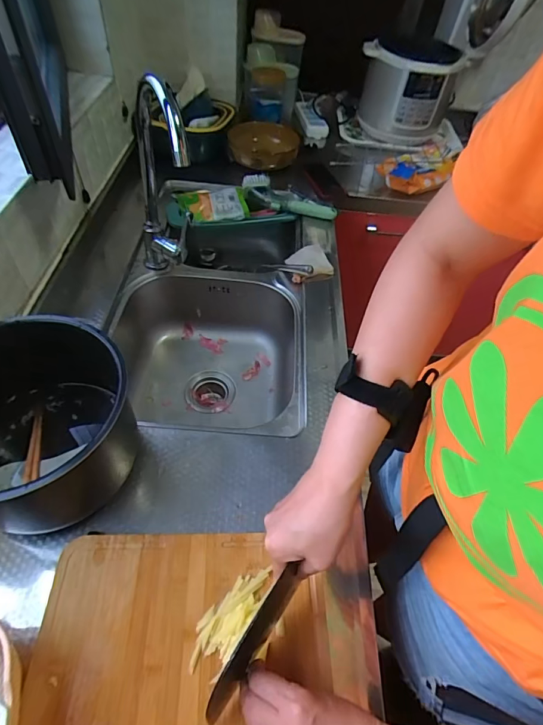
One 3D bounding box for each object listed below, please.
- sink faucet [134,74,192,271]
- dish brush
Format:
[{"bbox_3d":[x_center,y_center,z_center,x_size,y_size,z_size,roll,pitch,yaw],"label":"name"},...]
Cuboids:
[{"bbox_3d":[-0.193,-0.284,0.691,0.073,0.356,0.175,-14,55,-17],"label":"sink faucet"},{"bbox_3d":[0.041,-0.418,1.015,0.250,0.041,0.082,26,54,13],"label":"dish brush"}]

